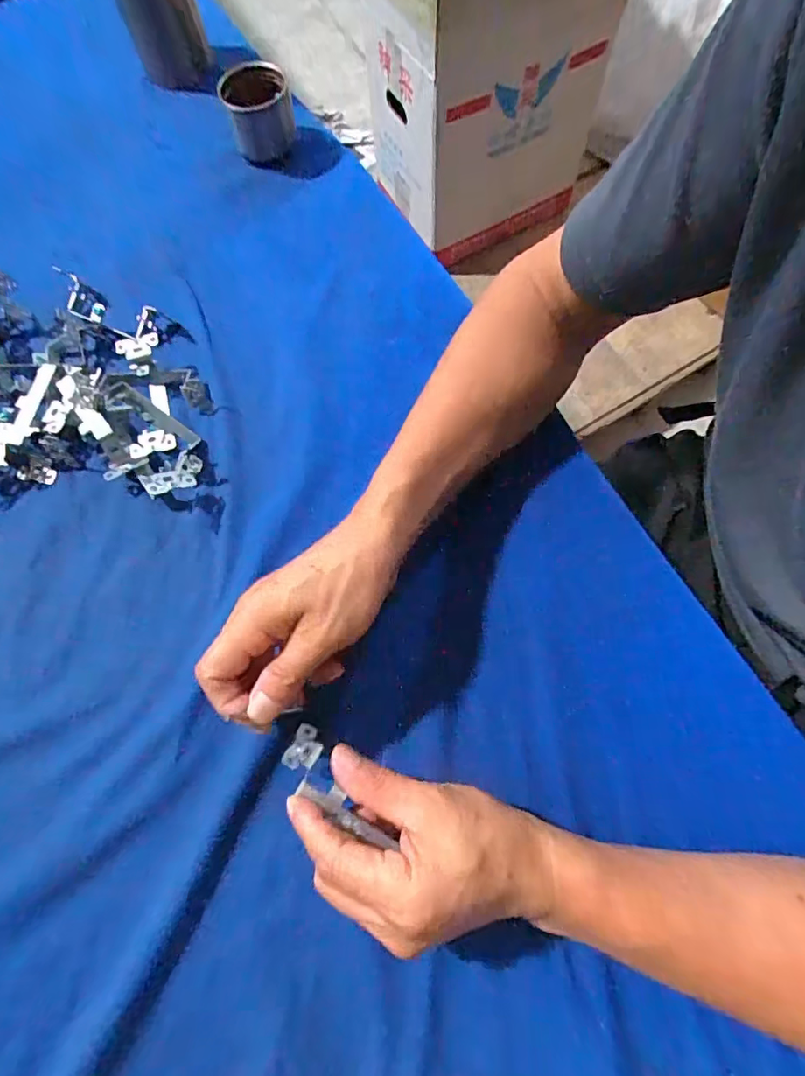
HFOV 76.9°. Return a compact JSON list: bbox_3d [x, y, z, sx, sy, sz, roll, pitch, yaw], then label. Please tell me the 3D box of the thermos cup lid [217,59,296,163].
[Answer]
[{"bbox_3d":[-0.132,-0.394,0.466,0.059,0.048,0.059,0,72,0],"label":"thermos cup lid"}]

